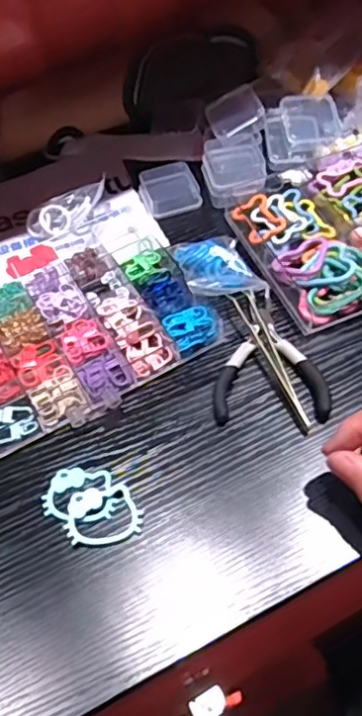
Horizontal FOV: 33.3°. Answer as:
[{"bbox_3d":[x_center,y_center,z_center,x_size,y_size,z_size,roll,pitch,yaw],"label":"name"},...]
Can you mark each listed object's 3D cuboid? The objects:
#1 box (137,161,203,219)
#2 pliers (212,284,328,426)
[{"bbox_3d":[-0.009,-0.140,0.506,0.045,0.017,0.043,-22,57,-10],"label":"box"},{"bbox_3d":[0.059,-0.004,0.413,0.074,0.009,0.100,-2,55,3],"label":"pliers"}]

